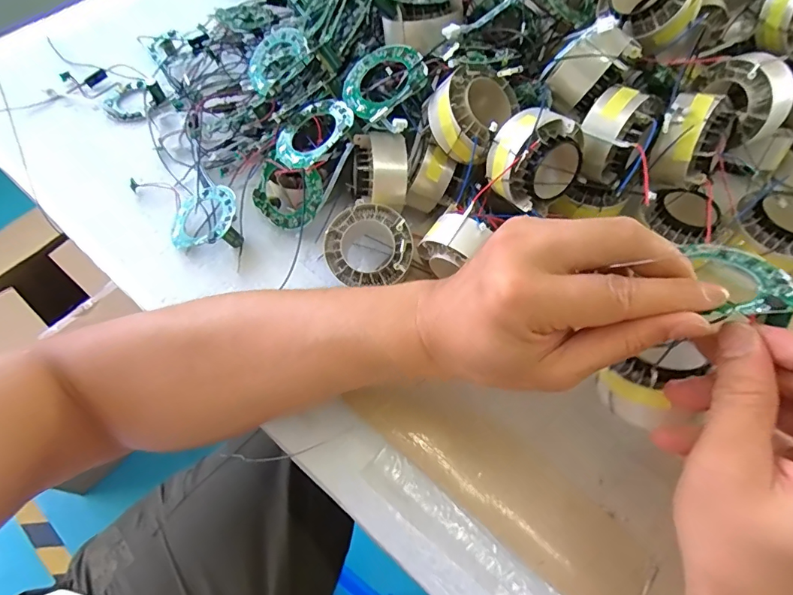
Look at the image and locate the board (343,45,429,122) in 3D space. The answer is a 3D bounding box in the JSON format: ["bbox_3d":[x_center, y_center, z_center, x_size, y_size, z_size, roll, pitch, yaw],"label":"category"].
[{"bbox_3d":[-0.011,-0.167,0.346,0.063,0.011,0.060,-29,66,9],"label":"board"}]

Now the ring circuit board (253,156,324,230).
[{"bbox_3d":[-0.094,-0.086,0.384,0.061,0.055,0.012,20,19,17],"label":"ring circuit board"}]

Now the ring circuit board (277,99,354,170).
[{"bbox_3d":[-0.065,-0.128,0.354,0.064,0.011,0.055,-39,54,3],"label":"ring circuit board"}]

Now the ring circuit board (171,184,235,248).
[{"bbox_3d":[-0.163,-0.071,0.389,0.058,0.010,0.057,-15,61,14],"label":"ring circuit board"}]

